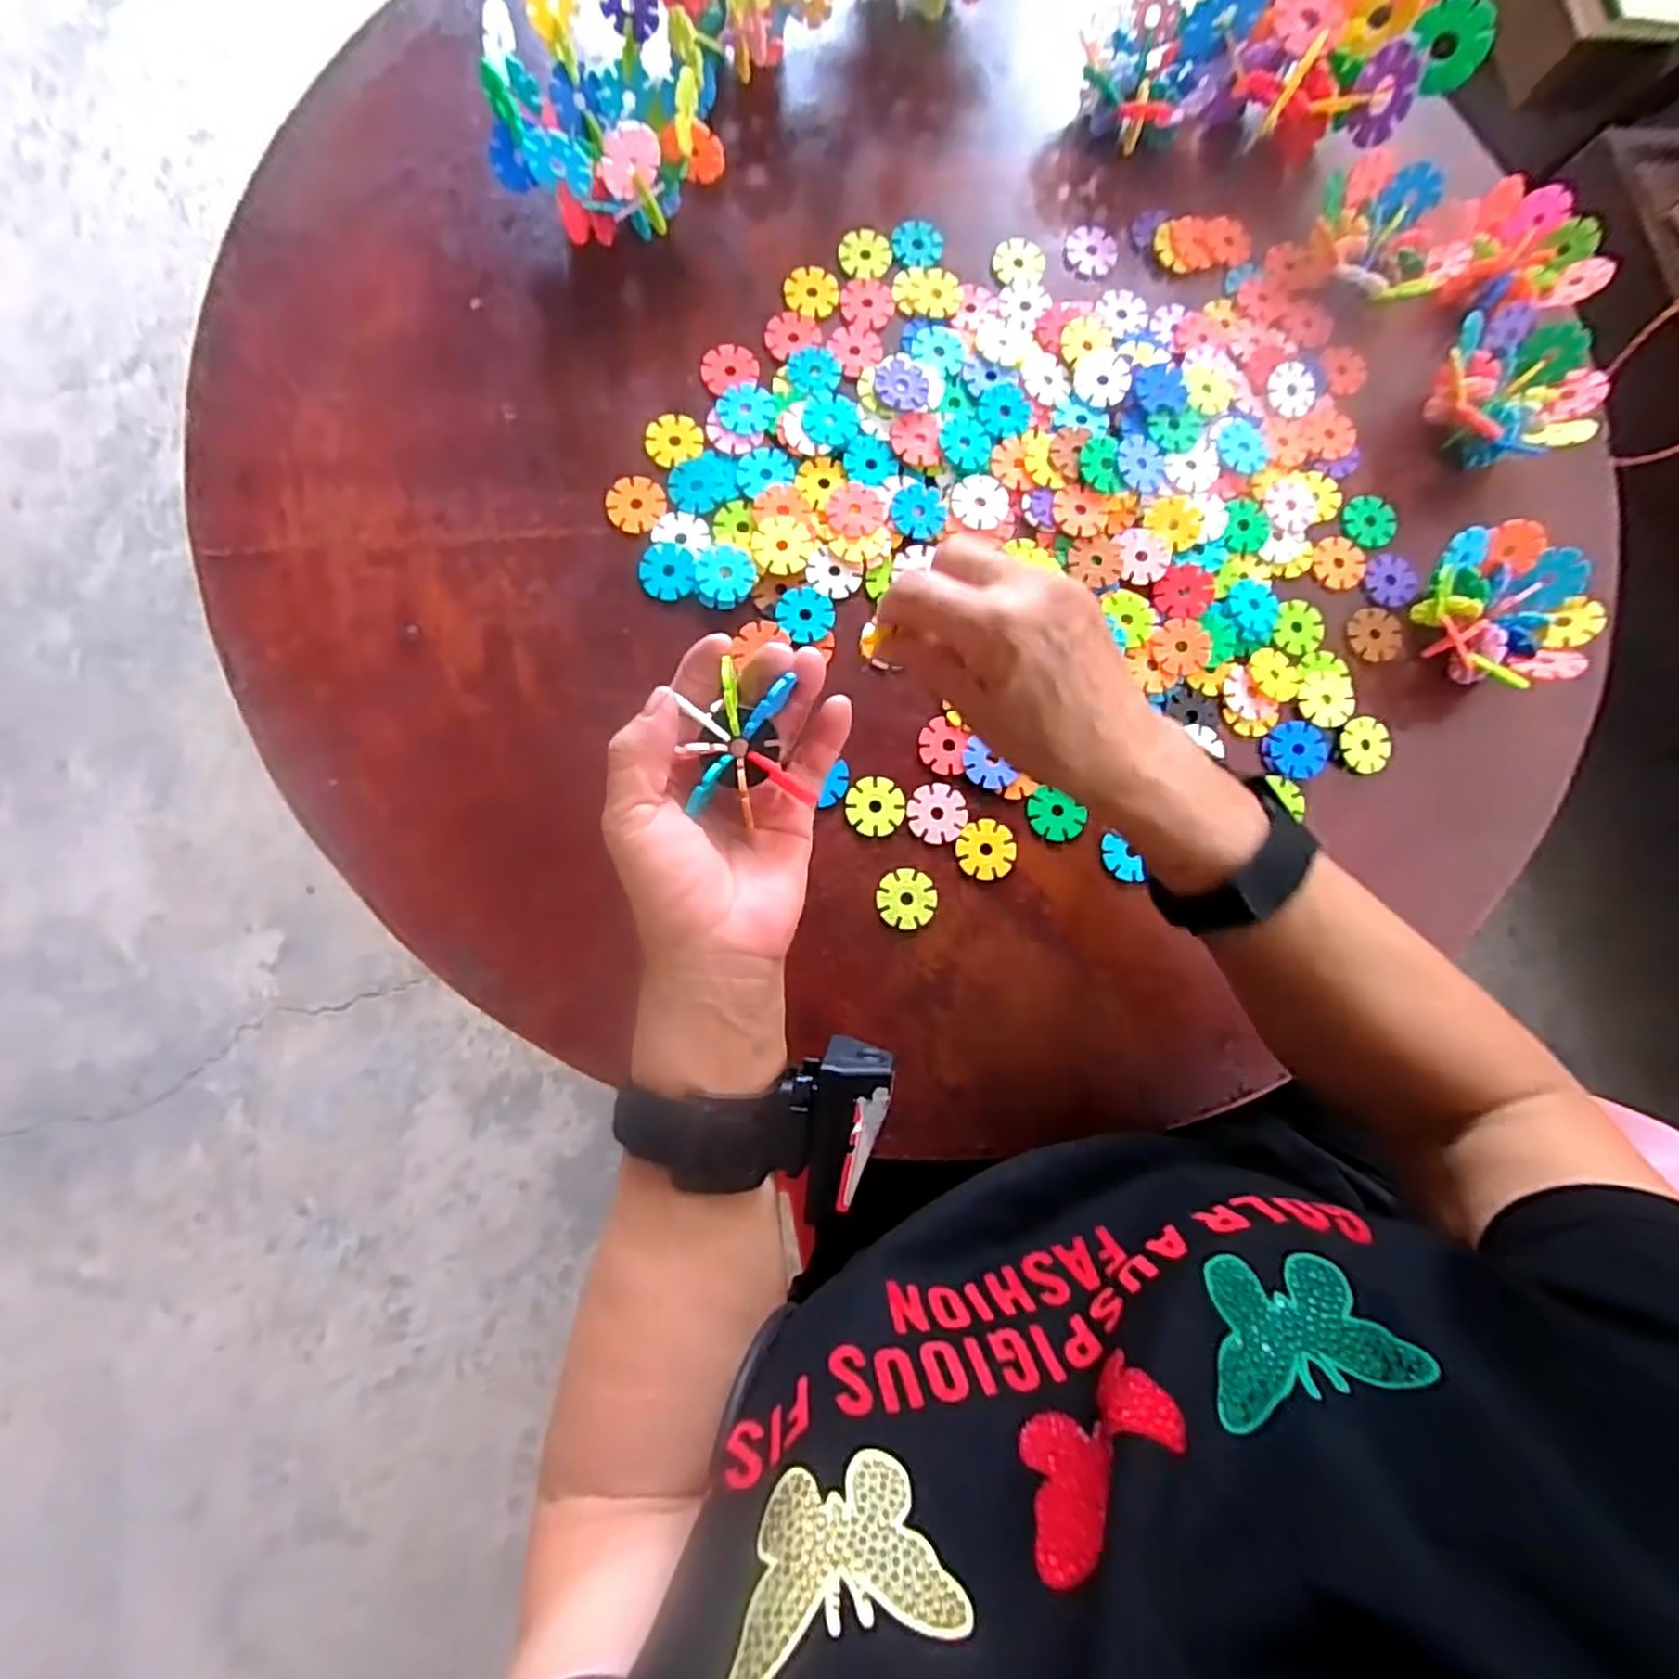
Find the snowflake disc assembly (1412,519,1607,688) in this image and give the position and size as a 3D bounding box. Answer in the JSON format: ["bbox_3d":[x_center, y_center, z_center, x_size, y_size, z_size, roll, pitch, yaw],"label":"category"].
[{"bbox_3d":[0.368,-0.127,0.415,0.080,0.043,0.088,-16,84,-5],"label":"snowflake disc assembly"}]

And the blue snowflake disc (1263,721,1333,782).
[{"bbox_3d":[0.258,-0.051,0.414,0.038,0.004,0.032,-15,84,-5],"label":"blue snowflake disc"}]

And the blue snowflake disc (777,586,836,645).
[{"bbox_3d":[-0.018,-0.123,0.403,0.032,0.004,0.033,0,83,-3],"label":"blue snowflake disc"}]

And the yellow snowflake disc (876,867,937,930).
[{"bbox_3d":[0.035,0.031,0.388,0.030,0.004,0.031,0,83,-3],"label":"yellow snowflake disc"}]

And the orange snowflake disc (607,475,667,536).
[{"bbox_3d":[-0.112,-0.186,0.409,0.031,0.004,0.032,0,83,-3],"label":"orange snowflake disc"}]

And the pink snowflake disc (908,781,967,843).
[{"bbox_3d":[0.052,-0.014,0.395,0.030,0.004,0.031,0,83,-3],"label":"pink snowflake disc"}]

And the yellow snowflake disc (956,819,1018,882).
[{"bbox_3d":[0.079,0.005,0.395,0.031,0.004,0.031,-20,85,-5],"label":"yellow snowflake disc"}]

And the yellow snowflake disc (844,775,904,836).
[{"bbox_3d":[0.019,-0.018,0.393,0.030,0.004,0.031,0,83,-3],"label":"yellow snowflake disc"}]

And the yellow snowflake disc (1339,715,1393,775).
[{"bbox_3d":[0.299,-0.054,0.419,0.028,0.005,0.030,0,83,-3],"label":"yellow snowflake disc"}]

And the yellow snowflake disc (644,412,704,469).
[{"bbox_3d":[-0.093,-0.226,0.416,0.031,0.004,0.031,0,83,-3],"label":"yellow snowflake disc"}]

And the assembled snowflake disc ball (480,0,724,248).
[{"bbox_3d":[-0.121,-0.377,0.398,0.108,0.081,0.108,0,83,-3],"label":"assembled snowflake disc ball"}]

